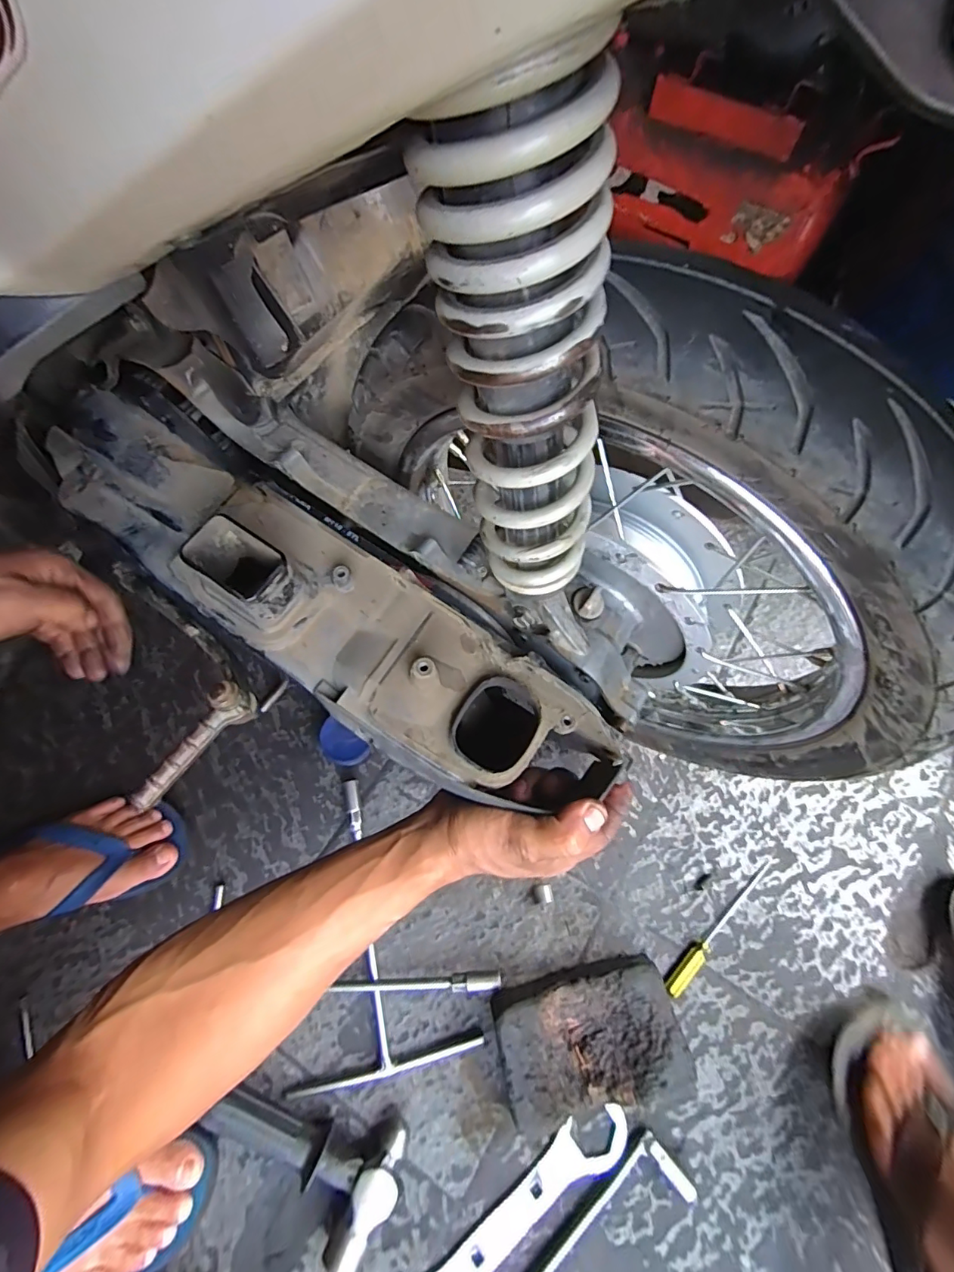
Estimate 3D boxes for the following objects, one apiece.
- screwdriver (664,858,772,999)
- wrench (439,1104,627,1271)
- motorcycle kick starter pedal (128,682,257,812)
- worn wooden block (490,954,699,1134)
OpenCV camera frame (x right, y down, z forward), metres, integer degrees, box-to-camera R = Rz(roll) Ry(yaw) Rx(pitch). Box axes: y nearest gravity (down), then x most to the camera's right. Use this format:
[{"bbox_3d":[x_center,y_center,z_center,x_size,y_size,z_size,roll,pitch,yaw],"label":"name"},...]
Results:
[{"bbox_3d":[0.276,0.323,0.573,0.191,0.012,0.020,-37,73,-17],"label":"screwdriver"},{"bbox_3d":[0.029,0.538,0.466,0.269,0.009,0.053,-34,72,-16],"label":"wrench"},{"bbox_3d":[-0.160,0.061,0.286,0.016,0.025,0.080,35,70,13],"label":"motorcycle kick starter pedal"},{"bbox_3d":[0.107,0.397,0.502,0.176,0.058,0.115,-13,68,-8],"label":"worn wooden block"}]

